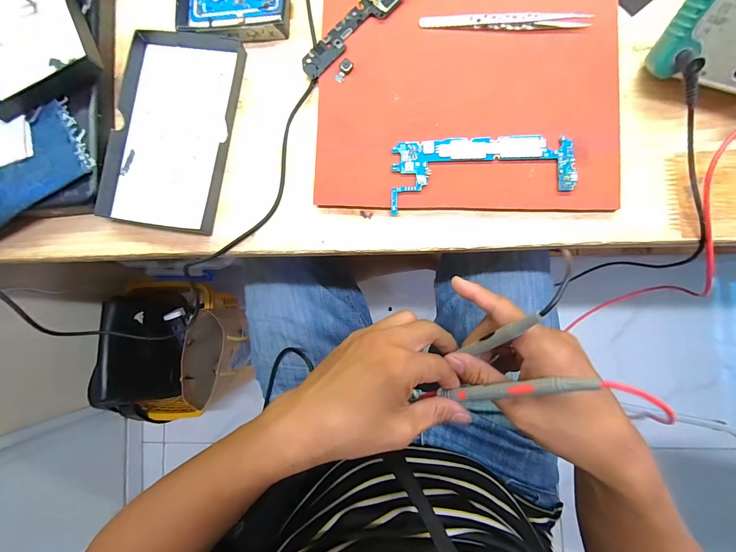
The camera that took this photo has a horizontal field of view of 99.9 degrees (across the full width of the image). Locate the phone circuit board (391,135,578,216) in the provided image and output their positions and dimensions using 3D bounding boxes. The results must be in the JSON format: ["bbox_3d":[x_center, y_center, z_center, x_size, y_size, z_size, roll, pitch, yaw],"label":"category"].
[{"bbox_3d":[0.092,-0.086,0.251,0.145,0.005,0.056,-2,87,6],"label":"phone circuit board"}]

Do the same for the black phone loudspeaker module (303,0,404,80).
[{"bbox_3d":[-0.015,-0.218,0.270,0.107,0.004,0.032,-43,83,1],"label":"black phone loudspeaker module"}]

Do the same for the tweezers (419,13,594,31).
[{"bbox_3d":[0.112,-0.213,0.258,0.133,0.007,0.009,6,86,6],"label":"tweezers"}]

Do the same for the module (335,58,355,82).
[{"bbox_3d":[-0.021,-0.179,0.268,0.012,0.004,0.020,32,89,7],"label":"module"}]

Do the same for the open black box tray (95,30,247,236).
[{"bbox_3d":[-0.177,-0.135,0.278,0.106,0.016,0.181,8,86,6],"label":"open black box tray"}]

